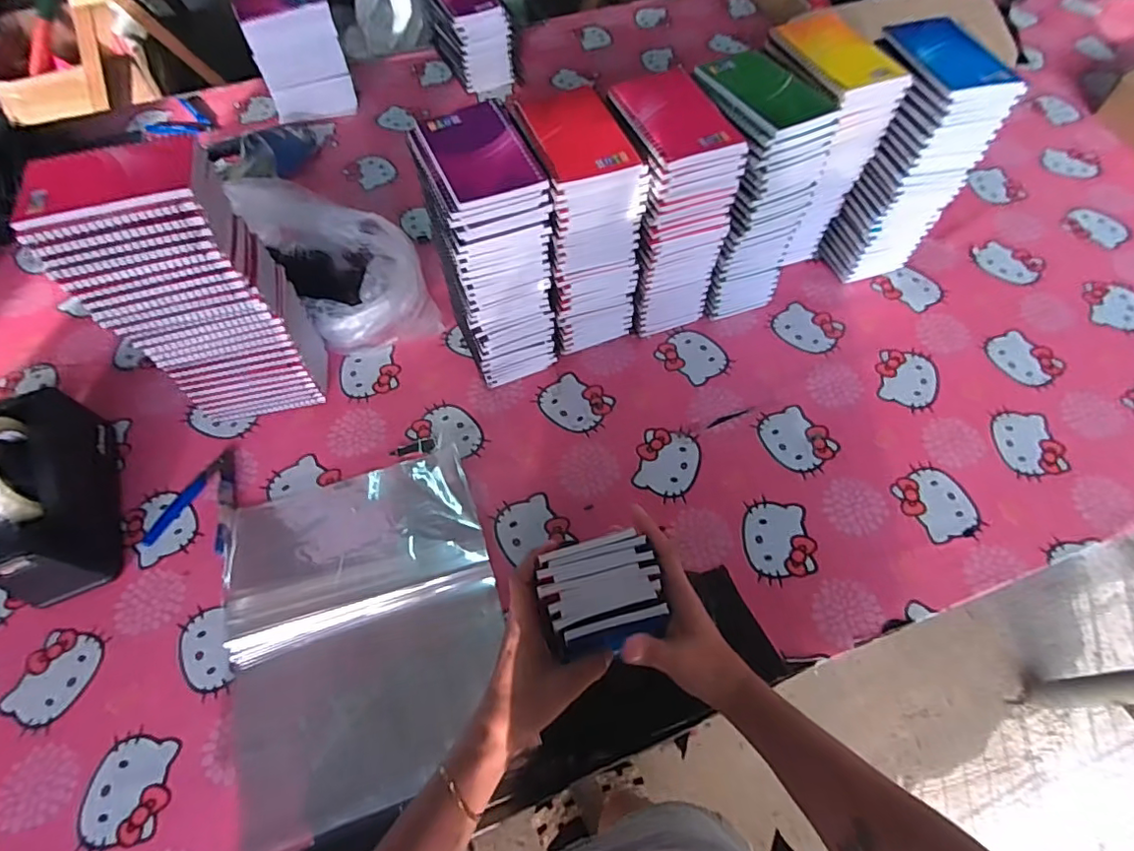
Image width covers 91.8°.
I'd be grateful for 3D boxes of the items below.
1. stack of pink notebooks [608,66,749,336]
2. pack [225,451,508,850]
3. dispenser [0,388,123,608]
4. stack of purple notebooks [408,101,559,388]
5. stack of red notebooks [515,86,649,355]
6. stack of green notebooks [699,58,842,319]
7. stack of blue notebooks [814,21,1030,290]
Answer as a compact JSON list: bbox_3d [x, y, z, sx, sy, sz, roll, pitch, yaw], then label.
[{"bbox_3d":[0.109,-0.235,0.642,0.098,0.266,0.130,-21,63,-11],"label":"stack of pink notebooks"},{"bbox_3d":[-0.199,0.186,0.537,0.256,0.018,0.312,-18,62,-9],"label":"pack"},{"bbox_3d":[-0.541,0.054,0.561,0.081,0.127,0.227,-21,63,-11],"label":"dispenser"},{"bbox_3d":[-0.078,-0.179,0.611,0.102,0.273,0.129,-20,63,-10],"label":"stack of purple notebooks"},{"bbox_3d":[0.015,-0.207,0.621,0.101,0.263,0.128,-18,62,-9],"label":"stack of red notebooks"},{"bbox_3d":[0.209,-0.270,0.663,0.108,0.261,0.133,-17,62,-9],"label":"stack of green notebooks"},{"bbox_3d":[0.395,-0.308,0.666,0.104,0.265,0.134,-11,61,-5],"label":"stack of blue notebooks"}]

